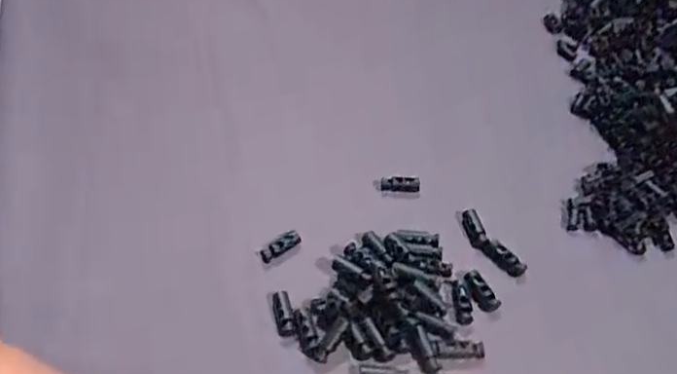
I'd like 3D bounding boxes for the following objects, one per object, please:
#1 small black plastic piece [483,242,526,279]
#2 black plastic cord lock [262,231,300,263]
[{"bbox_3d":[0.096,0.042,0.358,0.027,0.012,0.006,41,57,6],"label":"small black plastic piece"},{"bbox_3d":[-0.034,0.035,0.362,0.026,0.012,0.006,-27,55,-23],"label":"black plastic cord lock"}]

